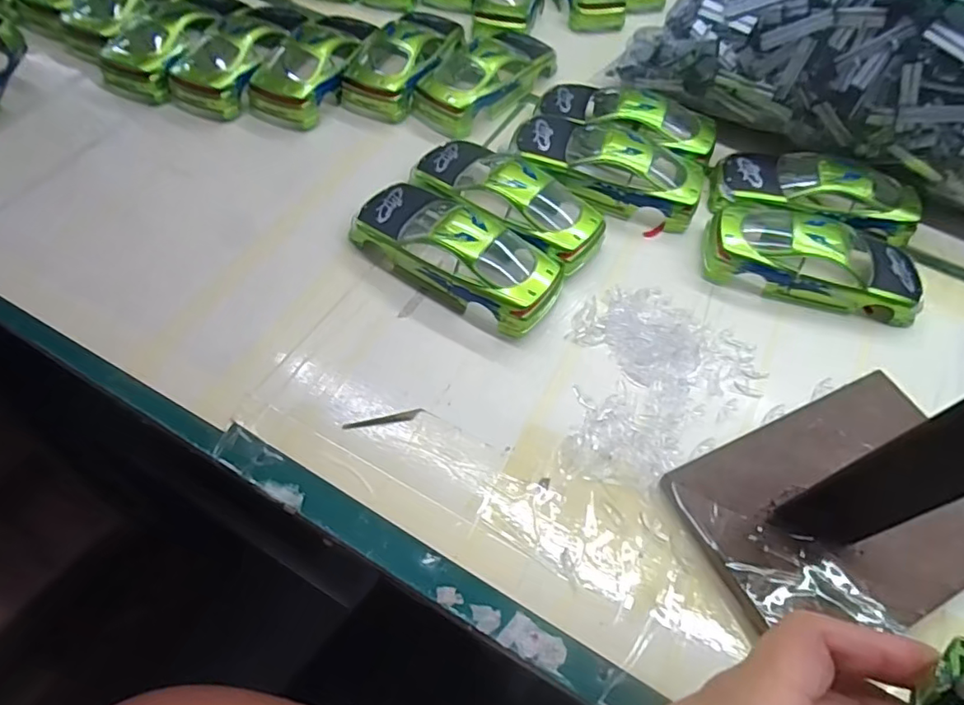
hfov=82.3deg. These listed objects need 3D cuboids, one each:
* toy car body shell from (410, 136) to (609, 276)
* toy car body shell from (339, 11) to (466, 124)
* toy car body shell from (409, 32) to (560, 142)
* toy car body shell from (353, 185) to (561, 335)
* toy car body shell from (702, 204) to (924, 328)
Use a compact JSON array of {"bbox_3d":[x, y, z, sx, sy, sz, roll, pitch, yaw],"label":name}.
[{"bbox_3d":[0.016,-0.098,0.346,0.125,0.035,0.054,29,61,15],"label":"toy car body shell"},{"bbox_3d":[-0.058,-0.230,0.423,0.056,0.033,0.122,21,59,10],"label":"toy car body shell"},{"bbox_3d":[0.001,-0.216,0.415,0.059,0.031,0.127,36,63,18],"label":"toy car body shell"},{"bbox_3d":[-0.014,-0.063,0.322,0.125,0.035,0.057,31,61,15],"label":"toy car body shell"},{"bbox_3d":[0.203,-0.061,0.334,0.126,0.028,0.056,18,59,8],"label":"toy car body shell"}]

